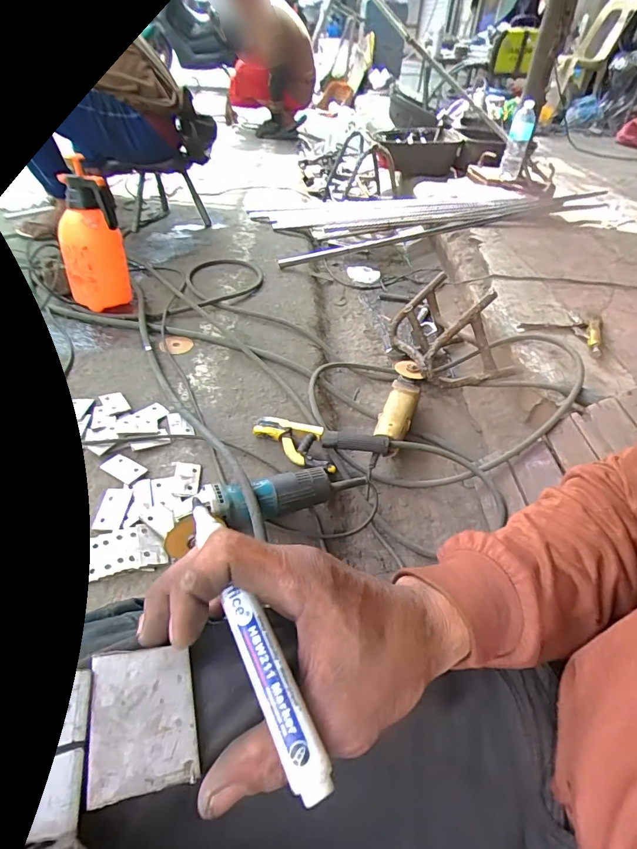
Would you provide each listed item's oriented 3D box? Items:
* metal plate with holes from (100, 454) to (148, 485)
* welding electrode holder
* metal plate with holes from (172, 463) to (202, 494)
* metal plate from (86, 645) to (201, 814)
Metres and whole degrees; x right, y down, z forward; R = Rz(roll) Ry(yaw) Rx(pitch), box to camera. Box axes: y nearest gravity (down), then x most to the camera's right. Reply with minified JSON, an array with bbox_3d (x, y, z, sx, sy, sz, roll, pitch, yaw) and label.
[{"bbox_3d":[-0.320,0.072,0.718,0.067,0.004,0.039,25,45,16],"label":"metal plate with holes"},{"bbox_3d":[0.003,0.036,0.801,0.245,0.031,0.095,5,43,0],"label":"welding electrode holder"},{"bbox_3d":[-0.219,0.088,0.721,0.046,0.004,0.070,-3,43,-8],"label":"metal plate with holes"},{"bbox_3d":[-0.071,0.119,0.180,0.040,0.004,0.051,4,45,-27],"label":"metal plate"}]

